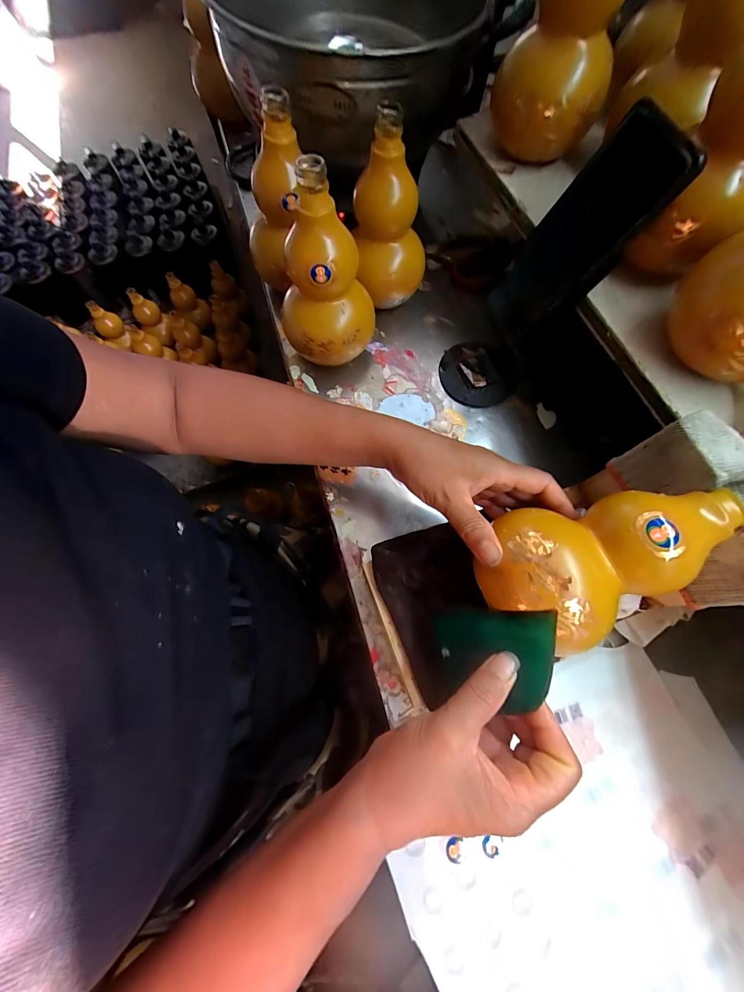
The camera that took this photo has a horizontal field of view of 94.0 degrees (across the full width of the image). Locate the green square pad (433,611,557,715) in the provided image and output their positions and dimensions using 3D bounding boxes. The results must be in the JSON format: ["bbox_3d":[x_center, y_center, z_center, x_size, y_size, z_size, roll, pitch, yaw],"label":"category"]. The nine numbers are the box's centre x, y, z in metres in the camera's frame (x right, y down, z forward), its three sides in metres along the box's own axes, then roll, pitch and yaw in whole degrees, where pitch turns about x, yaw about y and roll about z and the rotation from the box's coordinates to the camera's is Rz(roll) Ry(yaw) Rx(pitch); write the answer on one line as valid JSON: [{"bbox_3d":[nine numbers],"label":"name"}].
[{"bbox_3d":[0.076,0.105,0.228,0.008,0.087,0.056,16,66,-40],"label":"green square pad"}]

